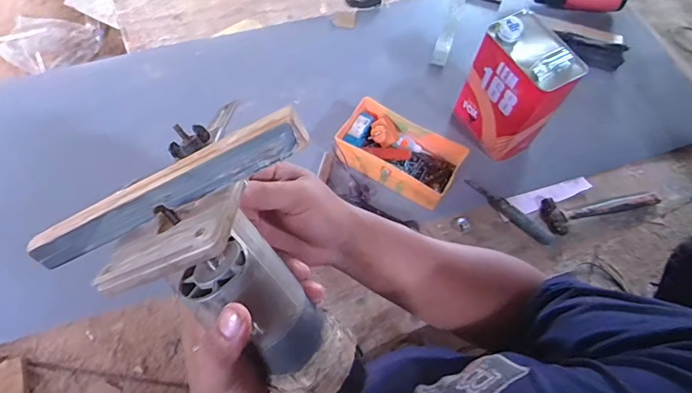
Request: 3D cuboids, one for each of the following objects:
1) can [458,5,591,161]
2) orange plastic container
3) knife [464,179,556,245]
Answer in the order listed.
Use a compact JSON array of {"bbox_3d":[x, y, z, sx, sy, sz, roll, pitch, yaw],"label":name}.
[{"bbox_3d":[0.326,-0.202,0.857,0.108,0.254,0.176,-22,68,-13],"label":"can"},{"bbox_3d":[0.106,-0.082,0.895,0.241,0.086,0.131,29,66,10],"label":"orange plastic container"},{"bbox_3d":[0.326,0.027,0.871,0.201,0.017,0.024,39,68,14],"label":"knife"}]

